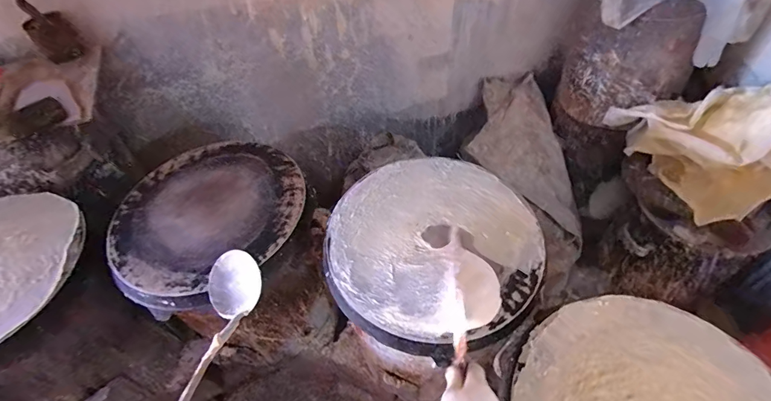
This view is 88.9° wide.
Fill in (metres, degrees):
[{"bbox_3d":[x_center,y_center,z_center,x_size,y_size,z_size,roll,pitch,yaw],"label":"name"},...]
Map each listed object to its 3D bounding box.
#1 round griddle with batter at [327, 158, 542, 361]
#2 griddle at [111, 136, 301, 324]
[{"bbox_3d":[0.090,0.069,0.737,0.380,0.041,0.402,-2,51,2],"label":"round griddle with batter"},{"bbox_3d":[-0.369,0.010,0.819,0.377,0.042,0.385,-2,51,2],"label":"griddle"}]

